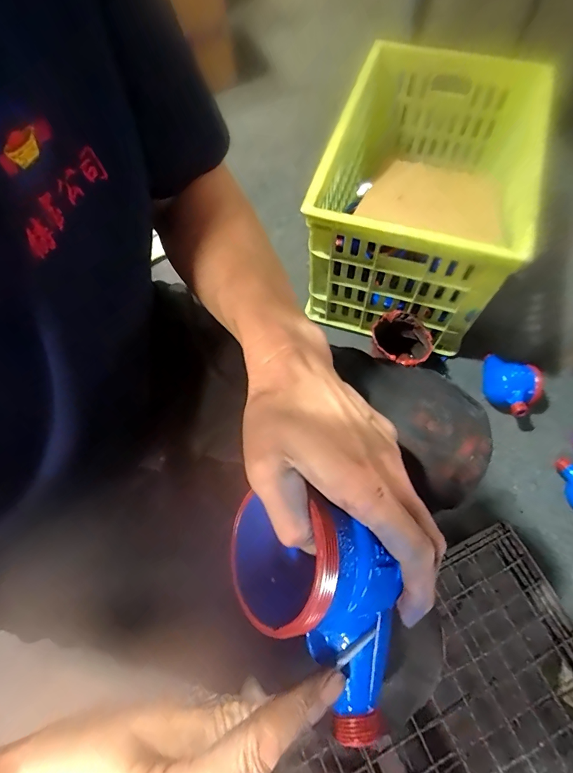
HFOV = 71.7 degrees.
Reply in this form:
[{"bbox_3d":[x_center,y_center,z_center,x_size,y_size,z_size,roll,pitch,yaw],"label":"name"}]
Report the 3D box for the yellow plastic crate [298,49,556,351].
[{"bbox_3d":[0.280,-0.433,0.841,0.352,0.258,0.592,18,67,10],"label":"yellow plastic crate"}]

